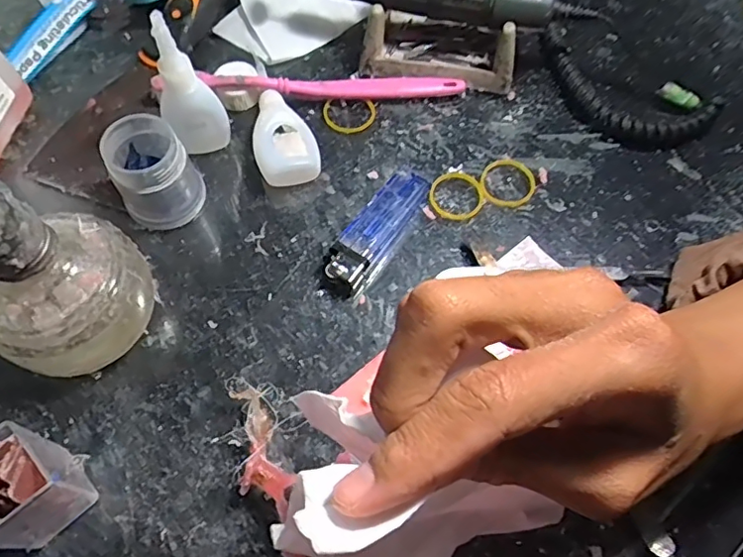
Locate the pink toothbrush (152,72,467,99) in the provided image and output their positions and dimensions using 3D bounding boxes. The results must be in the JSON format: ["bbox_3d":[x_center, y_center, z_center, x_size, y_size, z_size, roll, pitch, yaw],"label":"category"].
[{"bbox_3d":[-0.036,-0.120,0.347,0.190,0.024,0.010,-3,64,-2],"label":"pink toothbrush"}]

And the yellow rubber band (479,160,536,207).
[{"bbox_3d":[0.081,-0.057,0.329,0.032,0.004,0.034,0,63,-1],"label":"yellow rubber band"}]

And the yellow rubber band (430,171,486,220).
[{"bbox_3d":[0.051,-0.050,0.324,0.031,0.004,0.033,0,63,-1],"label":"yellow rubber band"}]

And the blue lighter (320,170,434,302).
[{"bbox_3d":[0.003,-0.027,0.307,0.024,0.015,0.085,29,67,13],"label":"blue lighter"}]

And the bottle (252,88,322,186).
[{"bbox_3d":[-0.053,-0.084,0.332,0.036,0.019,0.064,-13,64,-7],"label":"bottle"}]

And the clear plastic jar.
[{"bbox_3d":[-0.117,-0.057,0.300,0.041,0.053,0.039,0,63,-1],"label":"clear plastic jar"}]

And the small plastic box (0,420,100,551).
[{"bbox_3d":[-0.142,0.086,0.228,0.037,0.055,0.037,-39,70,-18],"label":"small plastic box"}]

